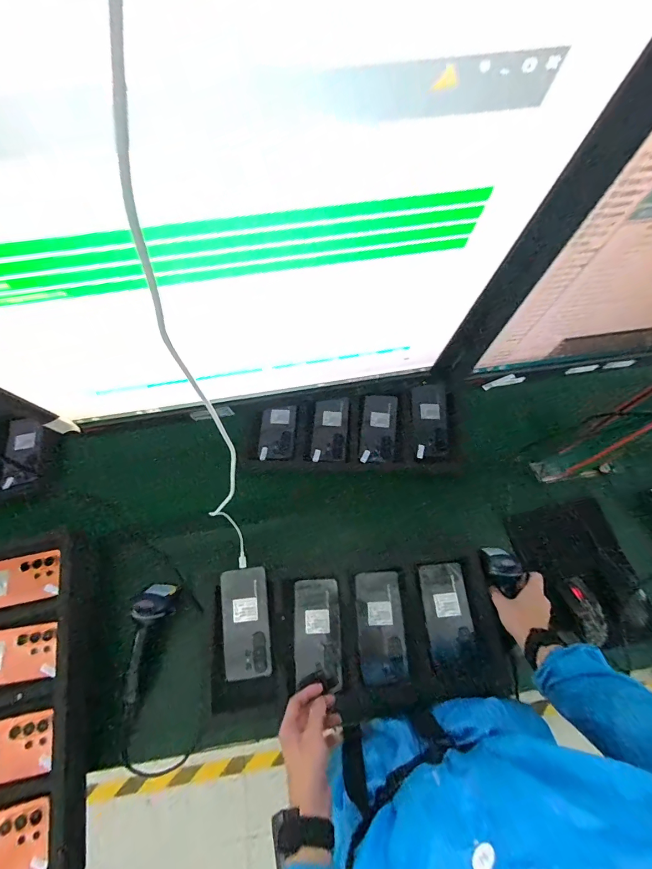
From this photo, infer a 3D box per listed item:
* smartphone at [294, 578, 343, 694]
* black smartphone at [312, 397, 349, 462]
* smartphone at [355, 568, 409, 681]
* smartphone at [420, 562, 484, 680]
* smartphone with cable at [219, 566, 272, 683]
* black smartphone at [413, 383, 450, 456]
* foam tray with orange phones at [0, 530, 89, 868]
[{"bbox_3d":[-0.013,0.333,0.617,0.076,0.010,0.163,-5,66,-1],"label":"smartphone"},{"bbox_3d":[0.011,-0.011,0.826,0.076,0.006,0.146,3,72,-2],"label":"black smartphone"},{"bbox_3d":[0.093,0.323,0.621,0.077,0.005,0.164,-2,65,0],"label":"smartphone"},{"bbox_3d":[0.209,0.312,0.620,0.075,0.011,0.173,-5,65,-1],"label":"smartphone"},{"bbox_3d":[-0.135,0.314,0.615,0.076,0.007,0.166,-5,71,-7],"label":"smartphone with cable"},{"bbox_3d":[0.236,-0.033,0.819,0.070,0.010,0.167,-3,72,9],"label":"black smartphone"},{"bbox_3d":[-0.495,0.420,0.577,0.254,0.060,0.476,-13,65,-5],"label":"foam tray with orange phones"}]

